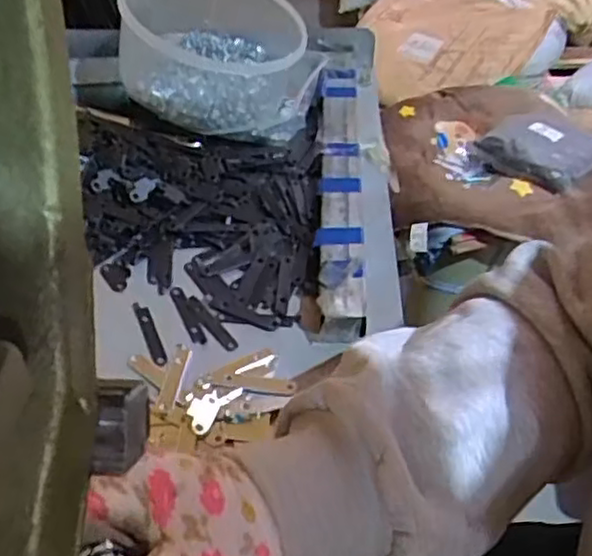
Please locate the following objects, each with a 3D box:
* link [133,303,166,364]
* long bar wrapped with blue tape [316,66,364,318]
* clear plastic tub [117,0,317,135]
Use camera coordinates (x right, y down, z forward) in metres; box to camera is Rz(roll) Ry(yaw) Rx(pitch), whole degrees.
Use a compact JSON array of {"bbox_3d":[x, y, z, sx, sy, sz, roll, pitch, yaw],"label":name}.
[{"bbox_3d":[-0.093,0.033,0.447,0.009,0.004,0.055,-15,48,-16],"label":"link"},{"bbox_3d":[0.033,-0.079,0.539,0.031,0.021,0.296,3,46,1],"label":"long bar wrapped with blue tape"},{"bbox_3d":[-0.065,-0.197,0.604,0.150,0.092,0.158,1,46,-1],"label":"clear plastic tub"}]

